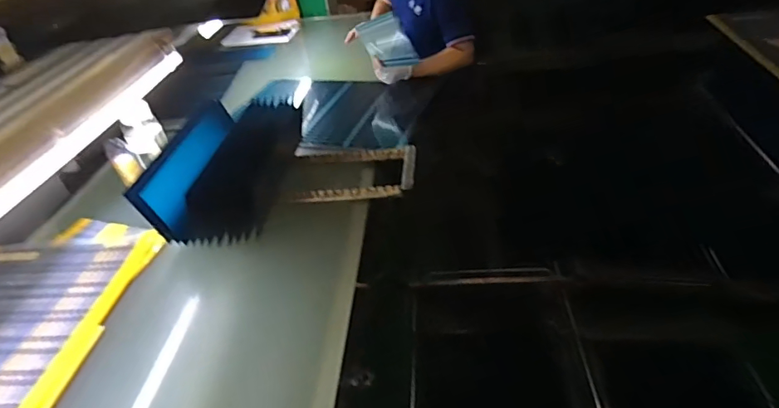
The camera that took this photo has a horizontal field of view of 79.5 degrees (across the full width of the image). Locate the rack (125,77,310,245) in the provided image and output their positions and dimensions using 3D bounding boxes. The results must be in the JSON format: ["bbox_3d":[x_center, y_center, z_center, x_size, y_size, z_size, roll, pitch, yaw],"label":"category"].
[{"bbox_3d":[-0.364,-0.110,1.098,0.235,0.154,0.451,0,39,10],"label":"rack"}]

